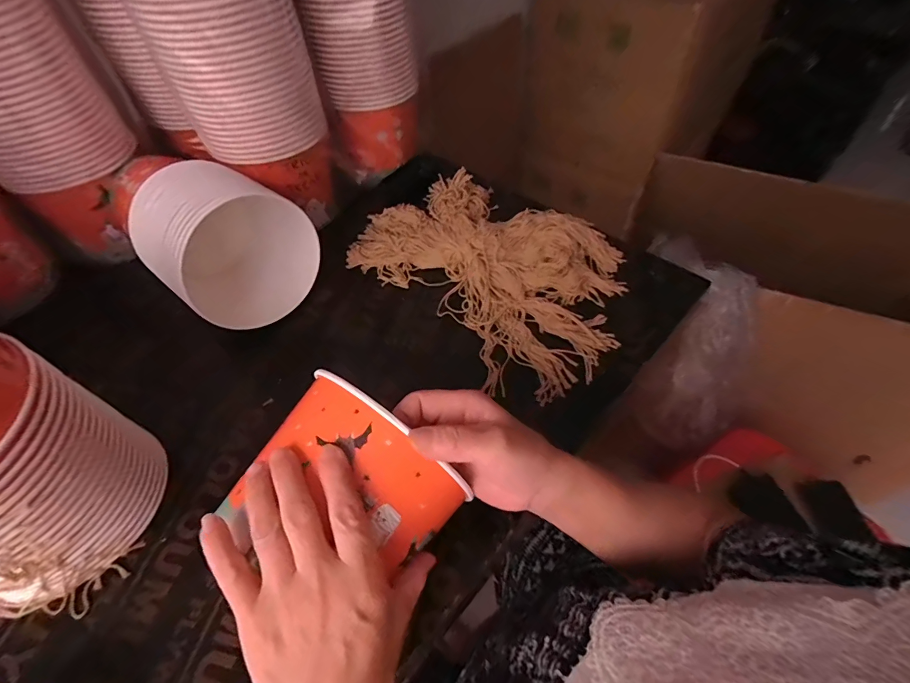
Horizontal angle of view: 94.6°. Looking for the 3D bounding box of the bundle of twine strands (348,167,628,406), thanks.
[{"bbox_3d":[0.056,-0.112,0.568,0.271,0.045,0.382,-36,59,-22],"label":"bundle of twine strands"}]

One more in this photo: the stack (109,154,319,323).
[{"bbox_3d":[-0.317,-0.137,0.542,0.264,0.160,0.162,33,61,25],"label":"stack"}]

